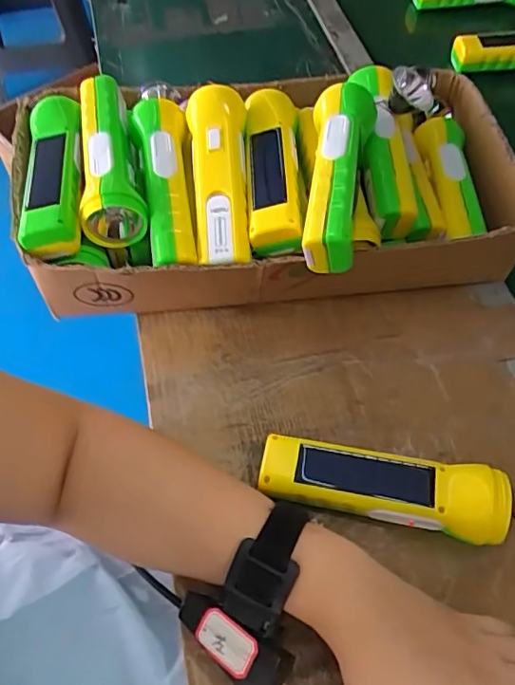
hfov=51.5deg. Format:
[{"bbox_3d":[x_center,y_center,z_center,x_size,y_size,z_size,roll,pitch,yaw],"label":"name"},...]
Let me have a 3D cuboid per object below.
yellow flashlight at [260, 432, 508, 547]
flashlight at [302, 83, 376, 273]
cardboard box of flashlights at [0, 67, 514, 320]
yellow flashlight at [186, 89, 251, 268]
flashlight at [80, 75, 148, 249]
[{"bbox_3d":[0.084,0.102,0.372,0.163,0.042,0.044,11,58,5],"label":"yellow flashlight"},{"bbox_3d":[0.064,-0.137,0.419,0.046,0.046,0.170,9,58,3],"label":"flashlight"},{"bbox_3d":[0.015,-0.143,0.479,0.437,0.115,0.242,-5,58,-5],"label":"cardboard box of flashlights"},{"bbox_3d":[-0.030,-0.135,0.449,0.050,0.045,0.163,-2,71,-11],"label":"yellow flashlight"},{"bbox_3d":[-0.124,-0.160,0.458,0.049,0.050,0.159,-6,58,-6],"label":"flashlight"}]

